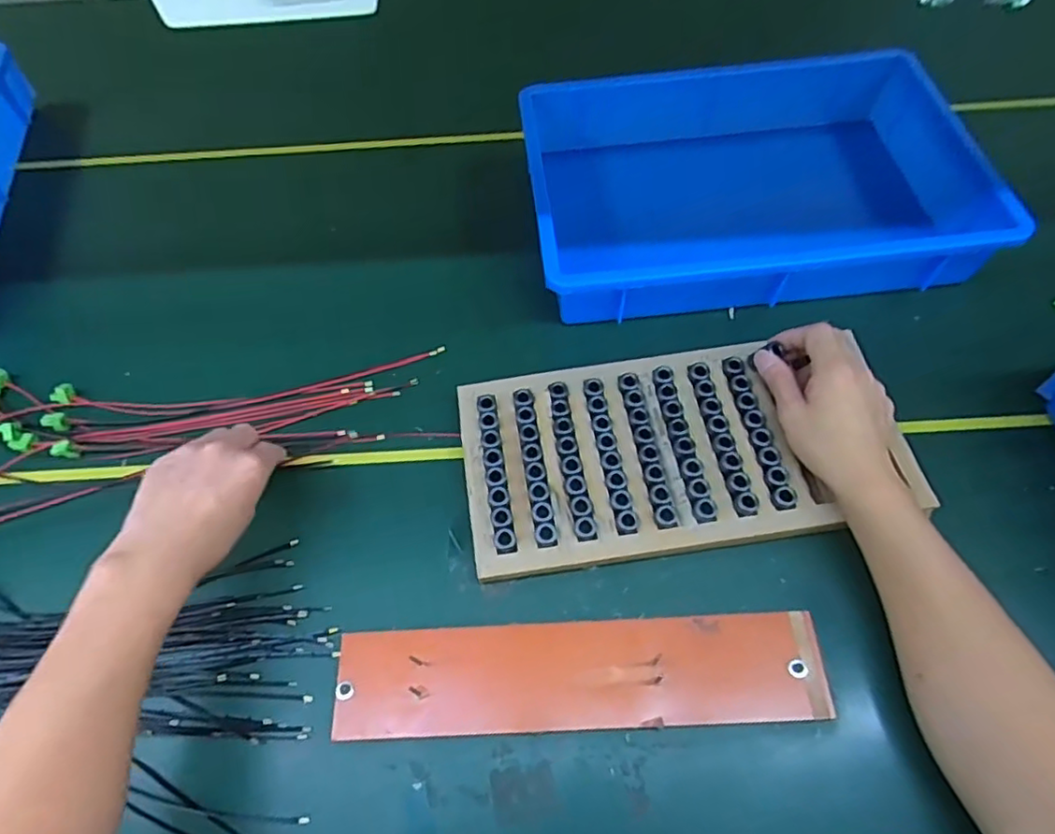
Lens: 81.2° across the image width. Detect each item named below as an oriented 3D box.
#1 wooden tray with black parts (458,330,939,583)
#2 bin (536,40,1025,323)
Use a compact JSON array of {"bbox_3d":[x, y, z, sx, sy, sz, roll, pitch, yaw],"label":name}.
[{"bbox_3d":[0.121,0.020,0.503,0.341,0.018,0.170,-8,62,-2],"label":"wooden tray with black parts"},{"bbox_3d":[0.210,-0.222,0.618,0.404,0.111,0.264,-5,62,-1],"label":"bin"}]

